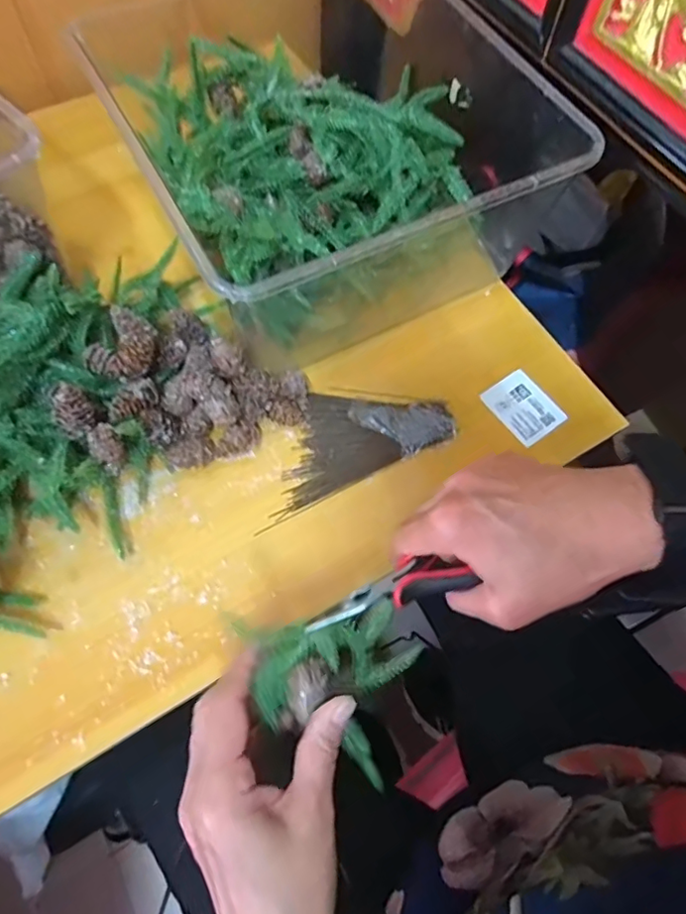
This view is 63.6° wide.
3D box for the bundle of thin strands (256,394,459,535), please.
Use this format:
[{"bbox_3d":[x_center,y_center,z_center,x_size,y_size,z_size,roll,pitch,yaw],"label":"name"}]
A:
[{"bbox_3d":[0.004,-0.020,0.439,0.159,0.015,0.079,-24,70,-13],"label":"bundle of thin strands"}]

